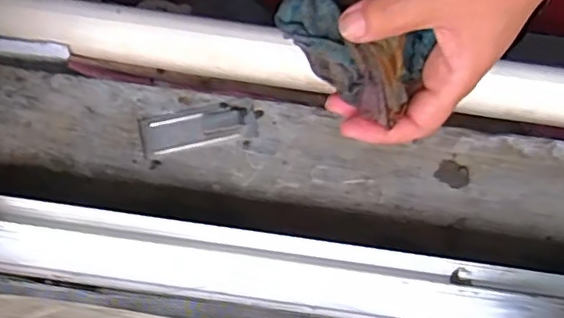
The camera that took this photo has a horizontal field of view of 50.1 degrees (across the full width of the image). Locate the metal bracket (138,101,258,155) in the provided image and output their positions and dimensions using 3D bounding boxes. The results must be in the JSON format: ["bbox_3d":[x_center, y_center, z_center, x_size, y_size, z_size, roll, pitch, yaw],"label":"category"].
[{"bbox_3d":[-0.059,-0.022,0.424,0.080,0.005,0.027,-11,79,-3],"label":"metal bracket"}]

